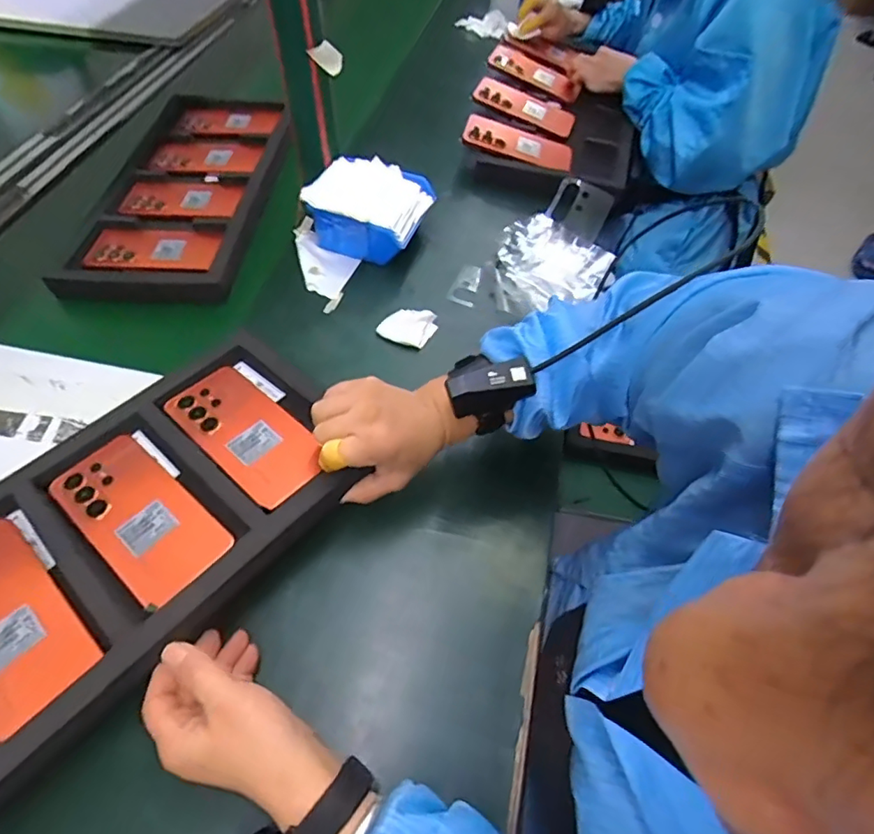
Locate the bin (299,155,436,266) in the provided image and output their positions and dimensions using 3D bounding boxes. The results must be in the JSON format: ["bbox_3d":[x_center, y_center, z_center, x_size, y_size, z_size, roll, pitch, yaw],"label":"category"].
[{"bbox_3d":[-0.089,-0.279,0.755,0.145,0.082,0.123,17,55,12],"label":"bin"}]

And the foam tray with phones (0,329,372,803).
[{"bbox_3d":[-0.280,0.108,0.423,0.223,0.024,0.460,37,59,22],"label":"foam tray with phones"}]

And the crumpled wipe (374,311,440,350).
[{"bbox_3d":[-0.036,-0.109,0.668,0.065,0.019,0.048,10,54,8],"label":"crumpled wipe"}]

